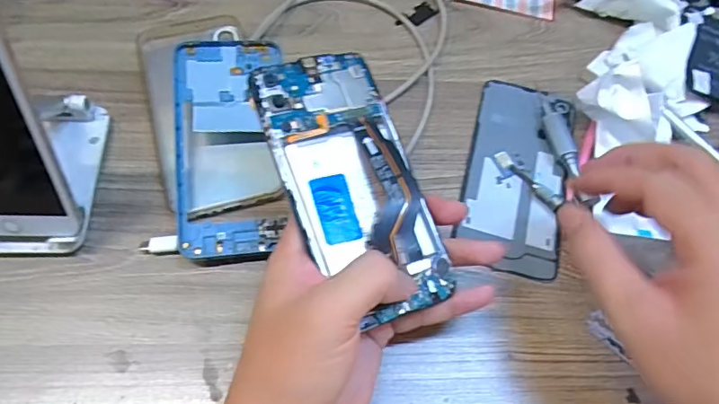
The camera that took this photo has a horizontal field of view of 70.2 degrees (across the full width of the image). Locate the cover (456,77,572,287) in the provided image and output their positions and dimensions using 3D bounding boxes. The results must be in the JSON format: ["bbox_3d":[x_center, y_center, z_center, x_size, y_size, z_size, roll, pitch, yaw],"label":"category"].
[{"bbox_3d":[0.114,-0.024,0.365,0.069,0.010,0.151,16,64,4],"label":"cover"}]

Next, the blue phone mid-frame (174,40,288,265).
[{"bbox_3d":[-0.090,-0.039,0.346,0.068,0.012,0.161,-1,69,-10],"label":"blue phone mid-frame"}]

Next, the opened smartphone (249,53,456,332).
[{"bbox_3d":[-0.003,-0.014,0.275,0.071,0.015,0.151,-17,77,-21],"label":"opened smartphone"}]

